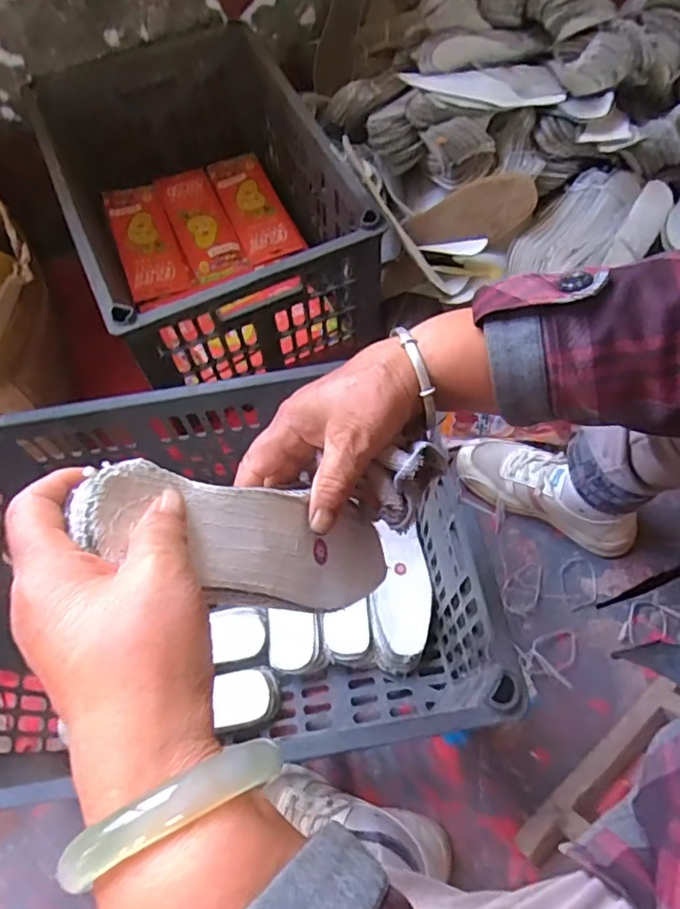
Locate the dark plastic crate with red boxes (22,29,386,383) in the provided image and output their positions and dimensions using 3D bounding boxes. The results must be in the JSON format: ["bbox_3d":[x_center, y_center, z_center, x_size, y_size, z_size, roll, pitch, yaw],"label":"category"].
[{"bbox_3d":[-0.197,-0.362,0.846,0.341,0.236,0.523,-24,65,-8],"label":"dark plastic crate with red boxes"}]

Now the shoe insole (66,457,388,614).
[{"bbox_3d":[-0.034,0.049,0.310,0.017,0.214,0.063,-24,59,30],"label":"shoe insole"}]

